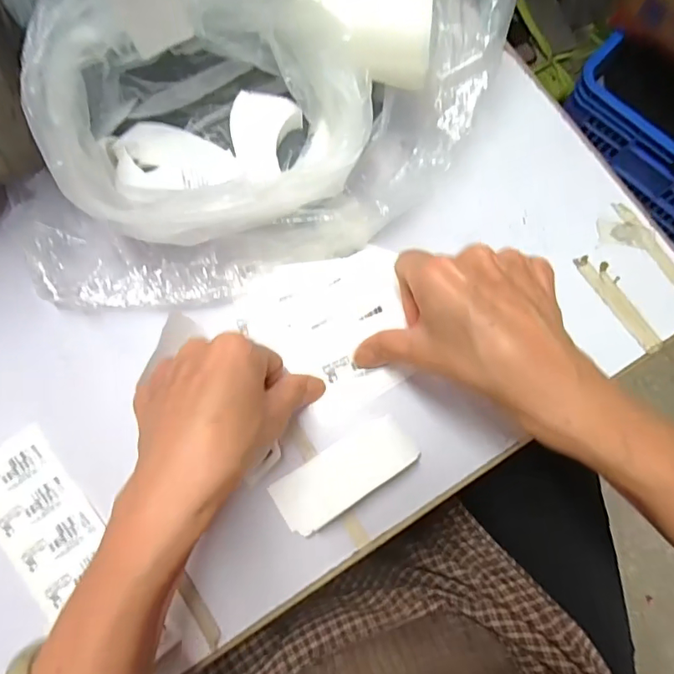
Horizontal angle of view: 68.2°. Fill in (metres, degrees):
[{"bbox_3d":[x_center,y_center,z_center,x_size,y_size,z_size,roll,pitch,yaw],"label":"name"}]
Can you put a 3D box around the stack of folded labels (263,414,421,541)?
[{"bbox_3d":[0.004,0.084,0.306,0.089,0.009,0.036,-33,80,-5],"label":"stack of folded labels"}]

